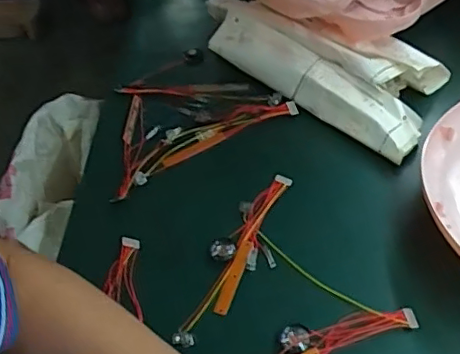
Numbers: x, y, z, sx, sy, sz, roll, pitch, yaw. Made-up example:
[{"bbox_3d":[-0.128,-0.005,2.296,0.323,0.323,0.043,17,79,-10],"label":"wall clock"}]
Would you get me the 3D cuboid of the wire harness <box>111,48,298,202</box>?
[{"bbox_3d":[-0.065,-0.085,0.720,0.230,0.015,0.181,-26,52,-18],"label":"wire harness"}]

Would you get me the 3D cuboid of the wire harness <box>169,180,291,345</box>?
[{"bbox_3d":[0.011,0.074,0.573,0.060,0.013,0.208,13,51,16],"label":"wire harness"}]

